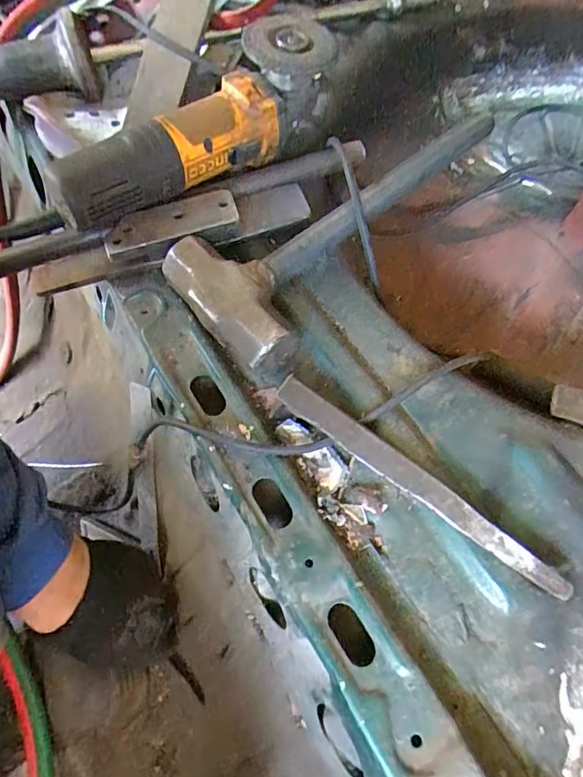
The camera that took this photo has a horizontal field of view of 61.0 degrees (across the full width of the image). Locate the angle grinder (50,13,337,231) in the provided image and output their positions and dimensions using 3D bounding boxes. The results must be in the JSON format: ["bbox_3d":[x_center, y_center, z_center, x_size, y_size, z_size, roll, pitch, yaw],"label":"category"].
[{"bbox_3d":[-0.073,-0.232,0.433,0.293,0.077,0.071,-36,69,-16],"label":"angle grinder"}]

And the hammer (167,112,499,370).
[{"bbox_3d":[0.033,-0.162,0.447,0.135,0.044,0.333,35,69,16],"label":"hammer"}]

